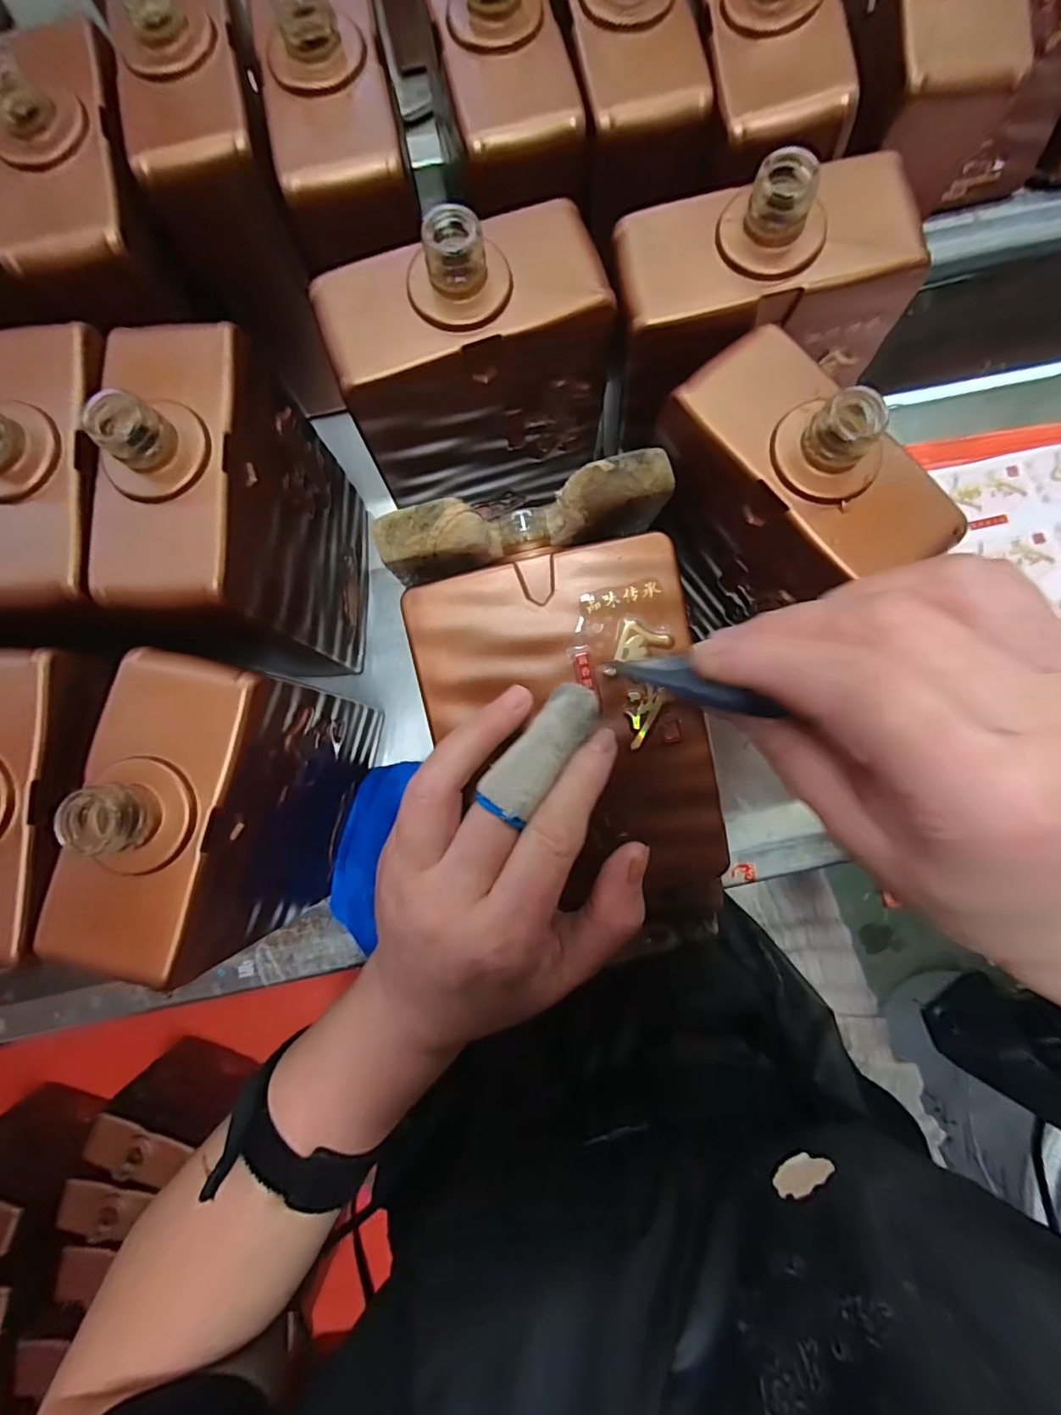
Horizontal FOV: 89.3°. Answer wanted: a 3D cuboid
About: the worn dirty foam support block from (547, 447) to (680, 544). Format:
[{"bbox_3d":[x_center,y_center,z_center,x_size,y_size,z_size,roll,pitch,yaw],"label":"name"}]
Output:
[{"bbox_3d":[0.032,-0.084,0.223,0.046,0.042,0.018,-12,86,-1],"label":"worn dirty foam support block"}]

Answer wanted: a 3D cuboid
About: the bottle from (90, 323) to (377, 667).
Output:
[{"bbox_3d":[-0.129,-0.082,0.252,0.062,0.145,0.119,5,86,0],"label":"bottle"}]

